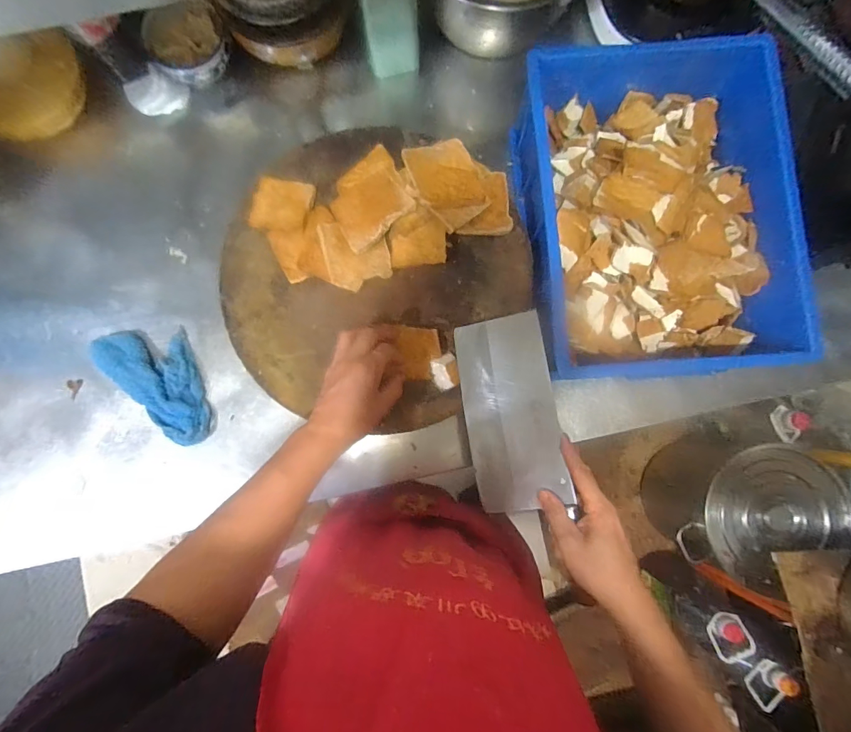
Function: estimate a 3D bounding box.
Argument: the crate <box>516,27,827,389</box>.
[{"bbox_3d":[0.294,-0.203,0.552,0.304,0.144,0.404,-3,86,-1],"label":"crate"}]

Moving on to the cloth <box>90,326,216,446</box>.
[{"bbox_3d":[-0.386,0.014,0.613,0.207,0.022,0.112,44,86,3],"label":"cloth"}]

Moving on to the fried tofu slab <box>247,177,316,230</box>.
[{"bbox_3d":[-0.193,-0.217,0.560,0.076,0.004,0.074,12,85,0],"label":"fried tofu slab"}]

